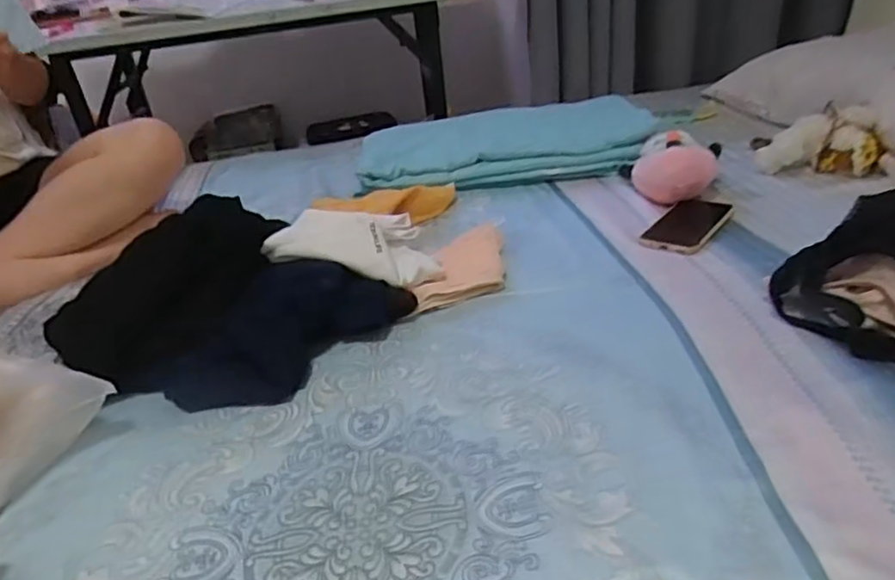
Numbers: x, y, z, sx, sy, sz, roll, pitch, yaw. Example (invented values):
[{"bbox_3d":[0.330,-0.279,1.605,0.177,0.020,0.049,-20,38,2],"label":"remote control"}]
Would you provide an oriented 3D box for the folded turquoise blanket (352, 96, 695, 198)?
[{"bbox_3d":[0.101,-0.244,1.086,0.493,0.075,0.214,-4,31,4],"label":"folded turquoise blanket"}]

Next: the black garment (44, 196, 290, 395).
[{"bbox_3d":[-0.294,-0.007,0.725,0.151,0.124,0.267,22,41,39],"label":"black garment"}]

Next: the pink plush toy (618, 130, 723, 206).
[{"bbox_3d":[0.316,-0.180,0.929,0.138,0.080,0.101,8,34,22],"label":"pink plush toy"}]

